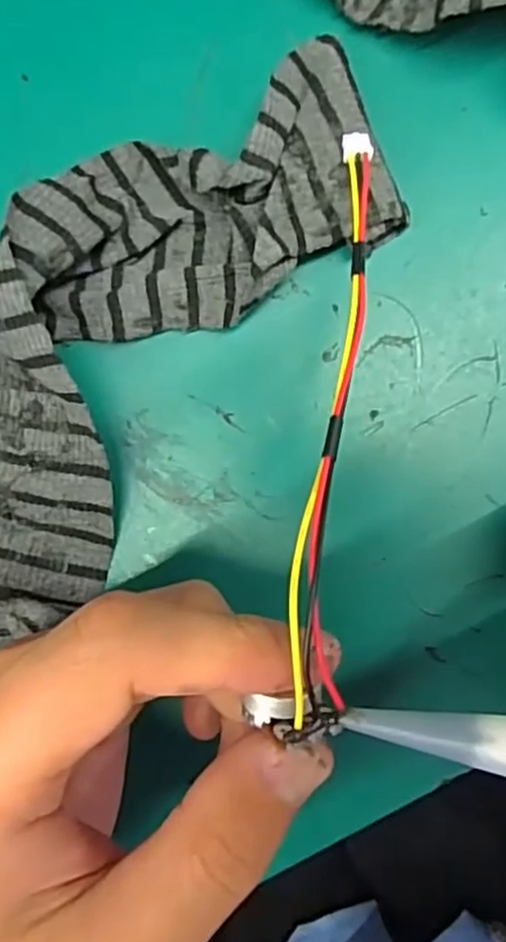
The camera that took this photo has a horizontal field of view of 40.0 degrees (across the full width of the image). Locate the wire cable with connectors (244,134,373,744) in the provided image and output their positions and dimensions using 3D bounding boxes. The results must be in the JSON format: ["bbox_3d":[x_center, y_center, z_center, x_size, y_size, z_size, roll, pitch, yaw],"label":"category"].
[{"bbox_3d":[0.019,-0.021,0.156,0.017,0.013,0.149,10,65,1],"label":"wire cable with connectors"}]

